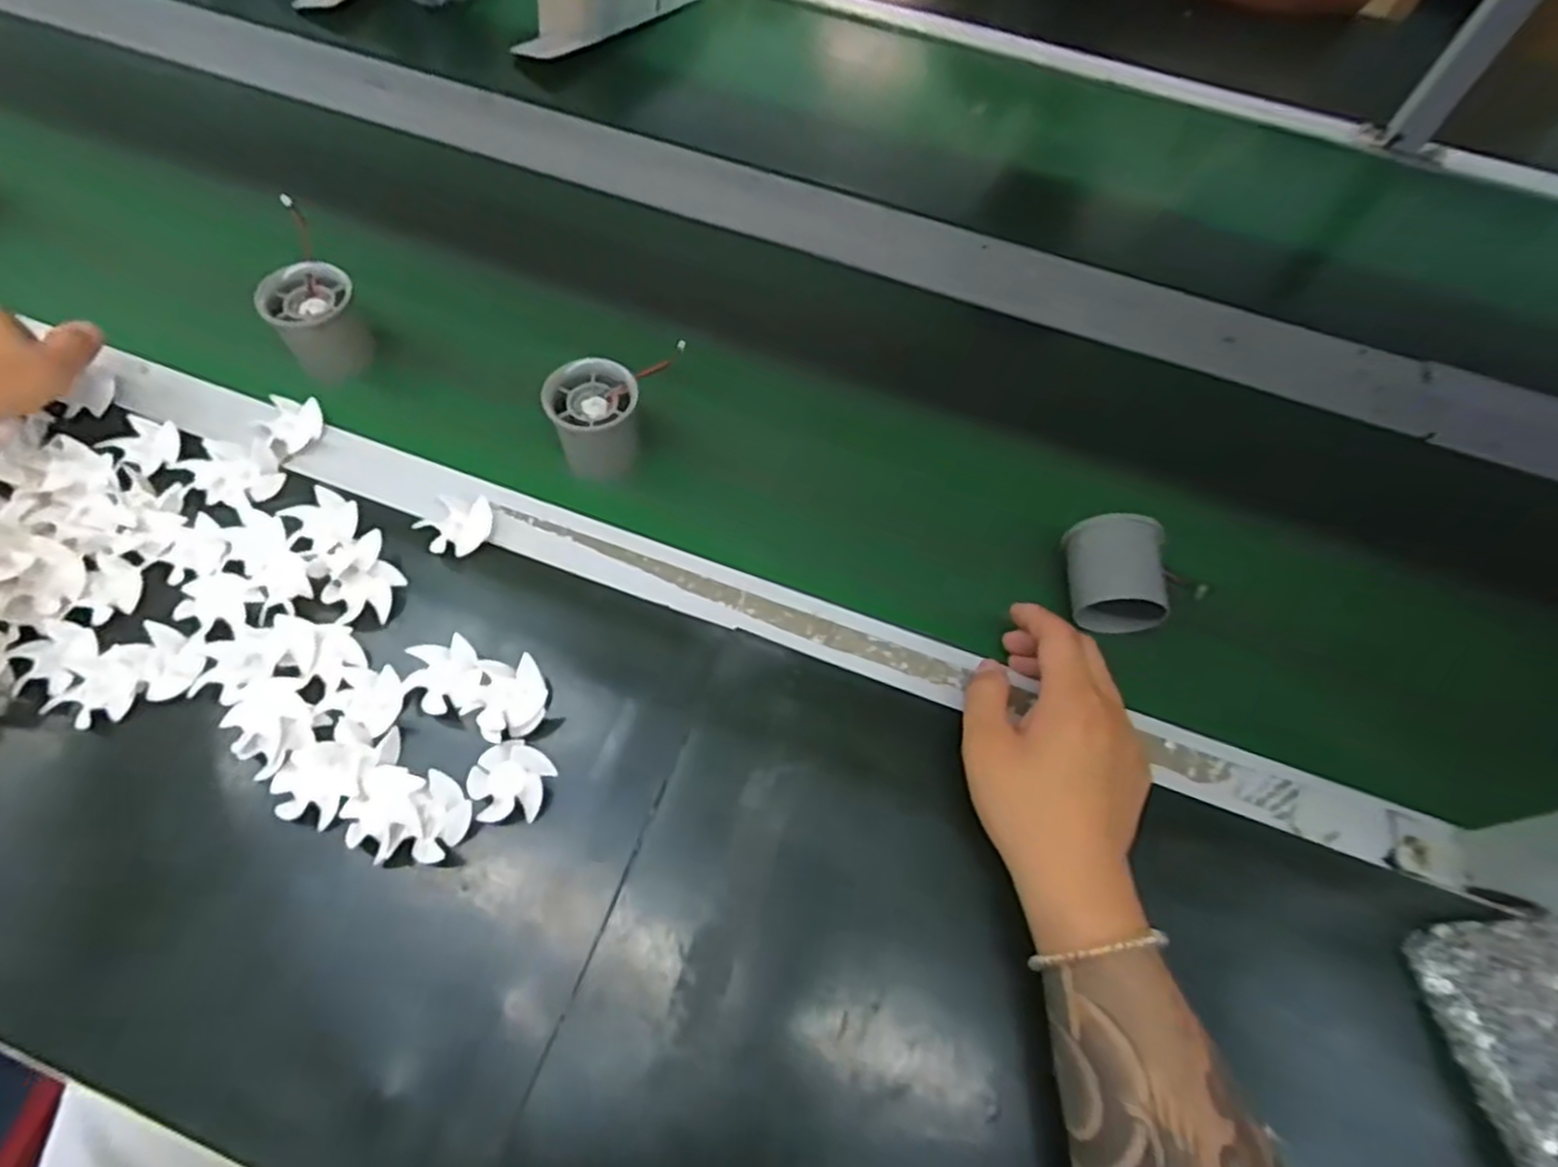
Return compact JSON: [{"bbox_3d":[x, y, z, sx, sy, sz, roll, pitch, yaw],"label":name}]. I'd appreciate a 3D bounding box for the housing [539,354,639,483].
[{"bbox_3d":[-0.117,-0.102,0.474,0.055,0.066,0.057,-23,65,-15],"label":"housing"}]

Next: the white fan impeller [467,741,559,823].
[{"bbox_3d":[-0.139,0.104,0.382,0.039,0.020,0.040,1,62,-2],"label":"white fan impeller"}]

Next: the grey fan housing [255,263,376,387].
[{"bbox_3d":[-0.313,-0.178,0.504,0.053,0.059,0.047,-31,67,-18],"label":"grey fan housing"}]

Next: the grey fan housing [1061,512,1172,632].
[{"bbox_3d":[0.195,-0.008,0.429,0.045,0.037,0.063,5,62,0],"label":"grey fan housing"}]

